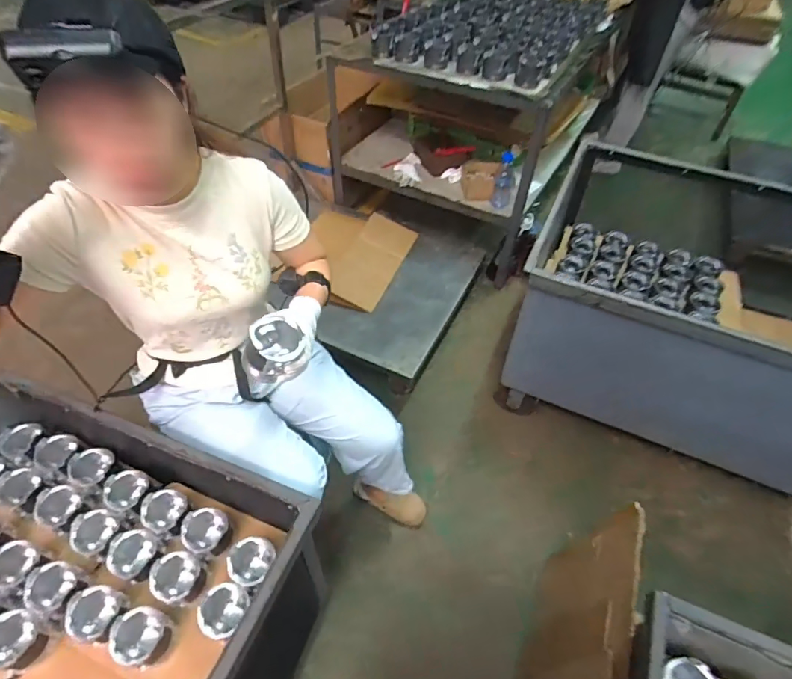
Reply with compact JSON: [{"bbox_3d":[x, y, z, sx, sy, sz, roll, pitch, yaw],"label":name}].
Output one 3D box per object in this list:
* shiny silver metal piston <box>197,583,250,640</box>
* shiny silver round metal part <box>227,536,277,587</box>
[{"bbox_3d":[-0.311,0.479,0.853,0.081,0.063,0.083,24,52,15],"label":"shiny silver metal piston"},{"bbox_3d":[-0.273,0.413,0.902,0.082,0.062,0.089,2,50,-3],"label":"shiny silver round metal part"}]

